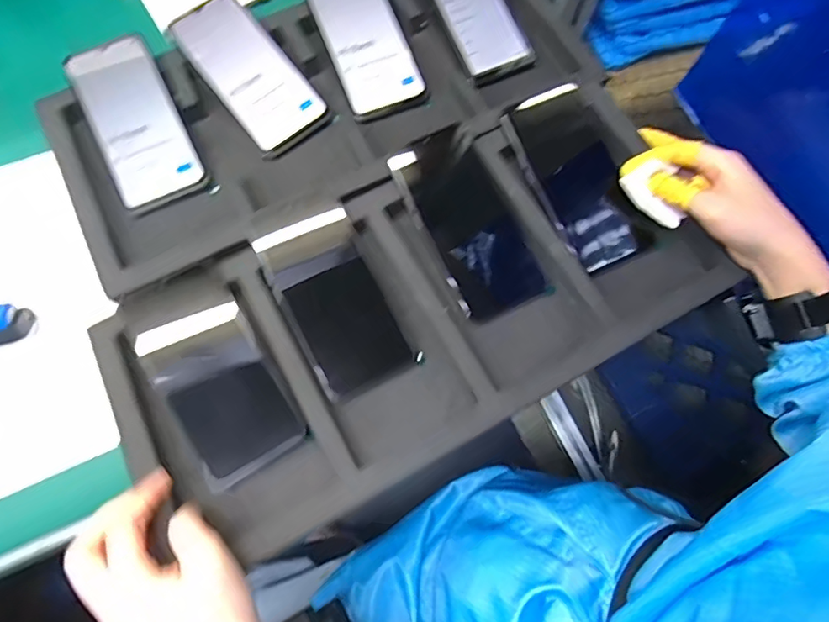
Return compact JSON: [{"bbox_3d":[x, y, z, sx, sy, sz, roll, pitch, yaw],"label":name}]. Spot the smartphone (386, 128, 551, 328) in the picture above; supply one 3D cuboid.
[{"bbox_3d":[0.045,-0.077,0.435,0.078,0.009,0.162,-26,73,-10],"label":"smartphone"}]

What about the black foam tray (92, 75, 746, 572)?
[{"bbox_3d":[0.005,-0.013,0.416,0.468,0.054,0.226,-29,78,-7],"label":"black foam tray"}]

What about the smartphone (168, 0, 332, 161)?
[{"bbox_3d":[-0.153,-0.223,0.489,0.075,0.009,0.152,-38,90,-9],"label":"smartphone"}]

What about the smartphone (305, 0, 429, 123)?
[{"bbox_3d":[-0.048,-0.264,0.504,0.075,0.010,0.161,-22,83,-6],"label":"smartphone"}]

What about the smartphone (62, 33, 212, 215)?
[{"bbox_3d":[-0.249,-0.171,0.470,0.074,0.006,0.162,-26,86,-11],"label":"smartphone"}]

